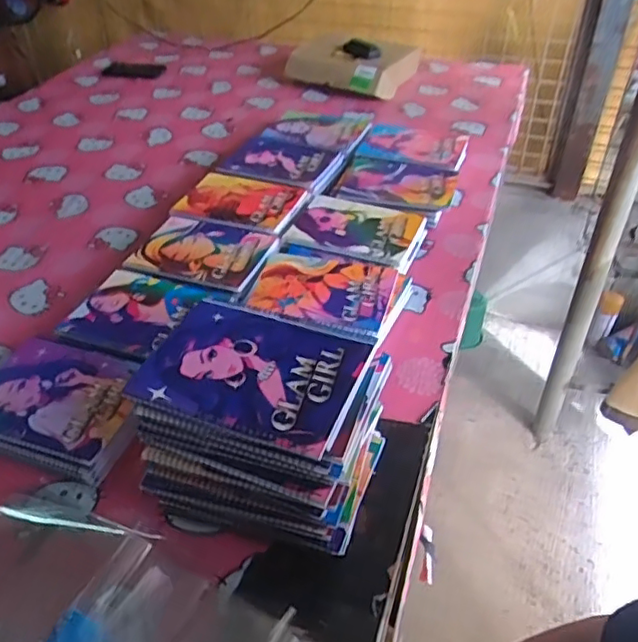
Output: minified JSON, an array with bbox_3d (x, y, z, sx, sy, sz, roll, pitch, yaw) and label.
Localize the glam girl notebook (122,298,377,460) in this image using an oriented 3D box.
[{"bbox_3d":[-0.062,0.040,0.587,0.195,0.010,0.155,15,44,17],"label":"glam girl notebook"}]

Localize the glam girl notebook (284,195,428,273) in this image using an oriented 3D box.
[{"bbox_3d":[0.059,-0.152,1.005,0.206,0.012,0.167,16,44,17],"label":"glam girl notebook"}]

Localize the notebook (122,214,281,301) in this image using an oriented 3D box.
[{"bbox_3d":[-0.185,-0.113,0.961,0.203,0.008,0.158,14,43,16],"label":"notebook"}]

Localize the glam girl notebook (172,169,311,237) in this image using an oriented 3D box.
[{"bbox_3d":[-0.133,-0.213,1.075,0.207,0.008,0.166,12,43,14],"label":"glam girl notebook"}]

